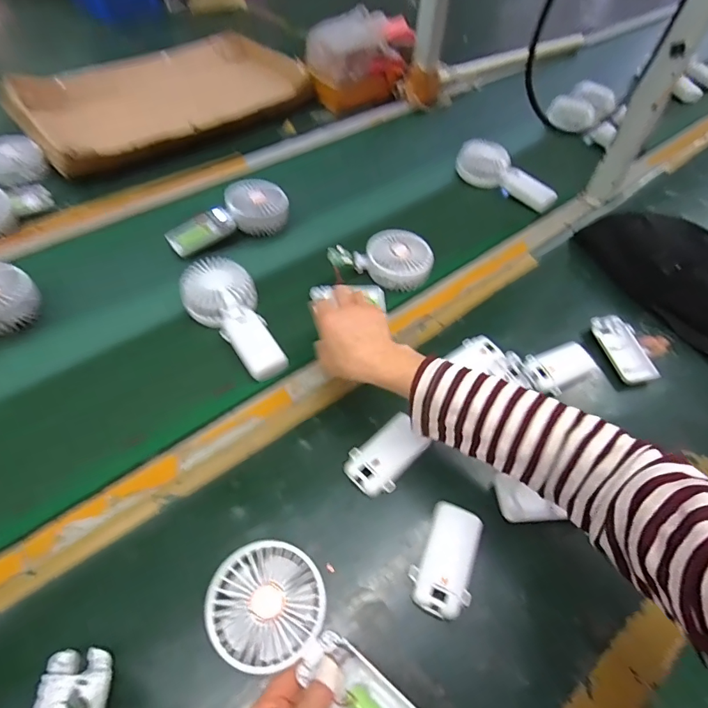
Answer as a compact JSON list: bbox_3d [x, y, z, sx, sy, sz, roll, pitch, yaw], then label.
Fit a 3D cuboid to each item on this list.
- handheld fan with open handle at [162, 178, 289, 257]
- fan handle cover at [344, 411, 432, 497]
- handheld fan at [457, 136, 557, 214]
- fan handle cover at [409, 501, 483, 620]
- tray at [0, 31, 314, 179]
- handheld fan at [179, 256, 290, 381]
[{"bbox_3d":[-0.188,-0.208,0.657,0.179,0.050,0.073,-21,56,-18],"label":"handheld fan with open handle"},{"bbox_3d":[0.034,0.106,0.457,0.088,0.016,0.052,-35,61,-26],"label":"fan handle cover"},{"bbox_3d":[0.266,-0.312,0.769,0.055,0.061,0.185,-32,59,-24],"label":"handheld fan"},{"bbox_3d":[0.086,0.187,0.404,0.050,0.012,0.095,19,54,12],"label":"fan handle cover"},{"bbox_3d":[-0.373,-0.531,0.880,0.343,0.052,0.546,36,59,23],"label":"tray"},{"bbox_3d":[-0.153,-0.044,0.534,0.093,0.046,0.181,-21,56,-18],"label":"handheld fan"}]

